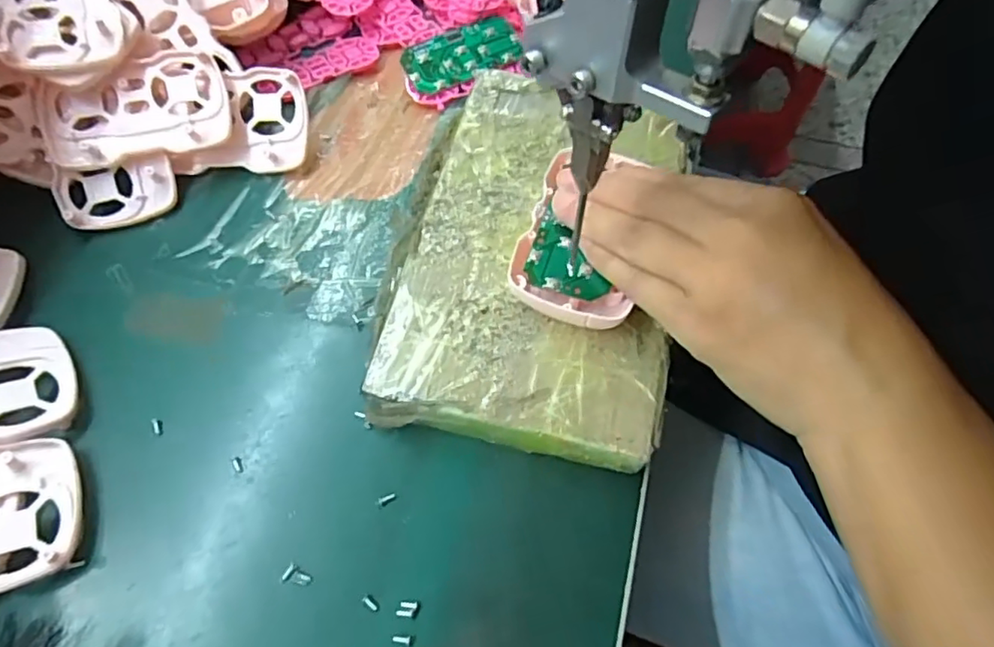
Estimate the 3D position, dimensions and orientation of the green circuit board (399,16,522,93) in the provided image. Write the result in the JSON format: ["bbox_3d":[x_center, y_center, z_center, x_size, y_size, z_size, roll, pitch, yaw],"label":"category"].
[{"bbox_3d":[-0.022,-0.168,0.357,0.073,0.007,0.039,-23,64,-14],"label":"green circuit board"}]

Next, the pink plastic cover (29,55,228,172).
[{"bbox_3d":[-0.187,-0.110,0.303,0.089,0.011,0.052,-14,84,-11],"label":"pink plastic cover"}]

